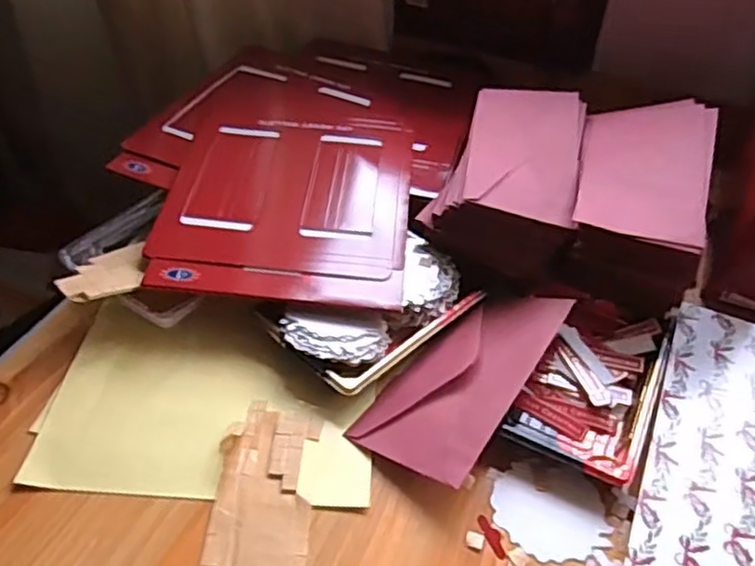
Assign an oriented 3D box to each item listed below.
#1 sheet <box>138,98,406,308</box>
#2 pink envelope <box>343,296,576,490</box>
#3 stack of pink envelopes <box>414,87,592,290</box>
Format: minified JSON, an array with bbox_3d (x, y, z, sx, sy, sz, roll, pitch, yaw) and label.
[{"bbox_3d":[-0.074,-0.085,0.603,0.200,0.008,0.254,5,47,0],"label":"sheet"},{"bbox_3d":[0.065,0.062,0.488,0.088,0.008,0.176,15,47,37],"label":"pink envelope"},{"bbox_3d":[0.115,-0.093,0.614,0.118,0.073,0.207,13,46,7],"label":"stack of pink envelopes"}]

